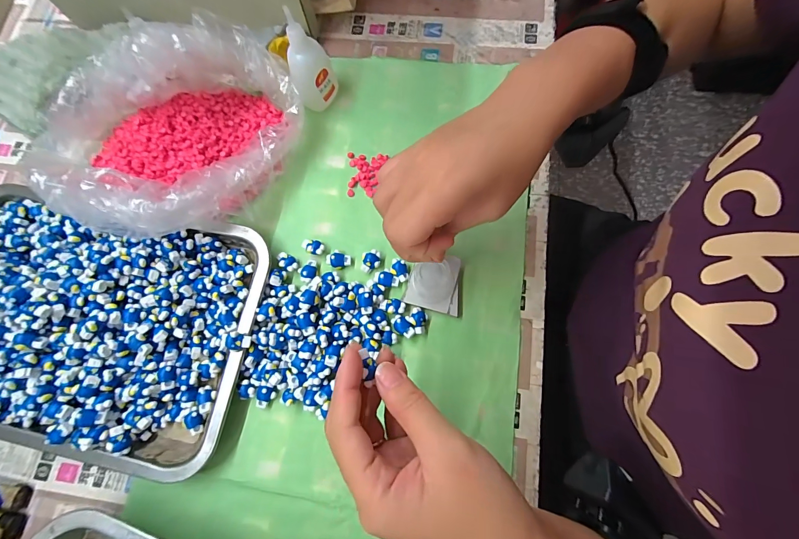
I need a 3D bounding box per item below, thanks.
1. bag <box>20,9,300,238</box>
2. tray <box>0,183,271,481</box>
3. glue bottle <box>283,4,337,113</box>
[{"bbox_3d":[-0.206,-0.125,0.308,0.235,0.085,0.183,-32,76,-6],"label":"bag"},{"bbox_3d":[-0.276,0.039,0.285,0.299,0.045,0.204,11,76,5],"label":"tray"},{"bbox_3d":[-0.084,-0.193,0.323,0.039,0.088,0.030,1,76,3],"label":"glue bottle"}]

